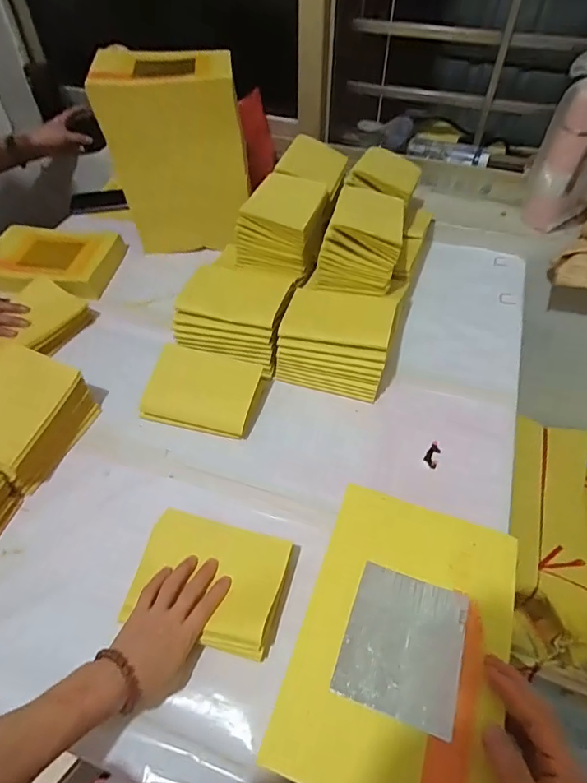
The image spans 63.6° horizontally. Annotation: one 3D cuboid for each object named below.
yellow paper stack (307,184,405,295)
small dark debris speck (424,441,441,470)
[{"bbox_3d":[0.119,-0.254,0.788,0.118,0.100,0.166,12,51,10],"label":"yellow paper stack"},{"bbox_3d":[0.200,0.090,0.679,0.018,0.004,0.047,18,52,15],"label":"small dark debris speck"}]

